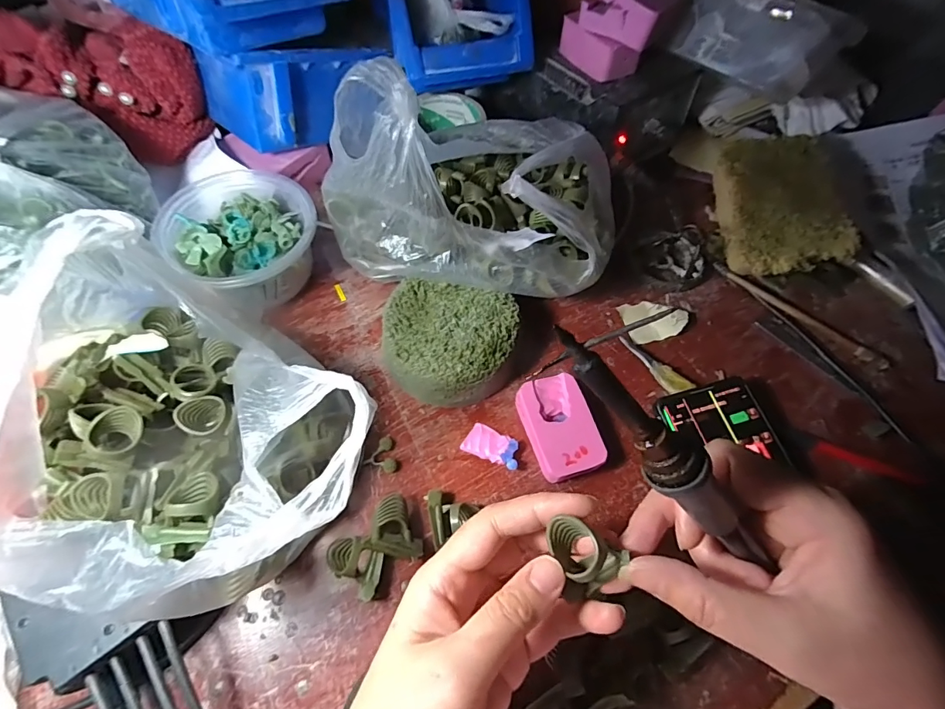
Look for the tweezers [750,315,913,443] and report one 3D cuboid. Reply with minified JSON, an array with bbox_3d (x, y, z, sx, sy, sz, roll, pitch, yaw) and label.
[{"bbox_3d":[0.294,0.013,0.355,0.022,0.008,0.126,-32,68,-18],"label":"tweezers"}]

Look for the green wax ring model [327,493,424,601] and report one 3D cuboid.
[{"bbox_3d":[-0.060,0.120,0.275,0.055,0.026,0.041,-34,69,-18],"label":"green wax ring model"}]

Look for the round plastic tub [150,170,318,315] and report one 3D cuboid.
[{"bbox_3d":[-0.185,-0.093,0.357,0.117,0.057,0.112,1,62,-2],"label":"round plastic tub"}]

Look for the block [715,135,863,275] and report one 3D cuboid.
[{"bbox_3d":[0.274,-0.135,0.400,0.092,0.054,0.135,2,62,-2],"label":"block"}]

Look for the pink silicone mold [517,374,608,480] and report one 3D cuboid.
[{"bbox_3d":[0.062,0.053,0.318,0.048,0.022,0.070,-16,64,-11],"label":"pink silicone mold"}]

